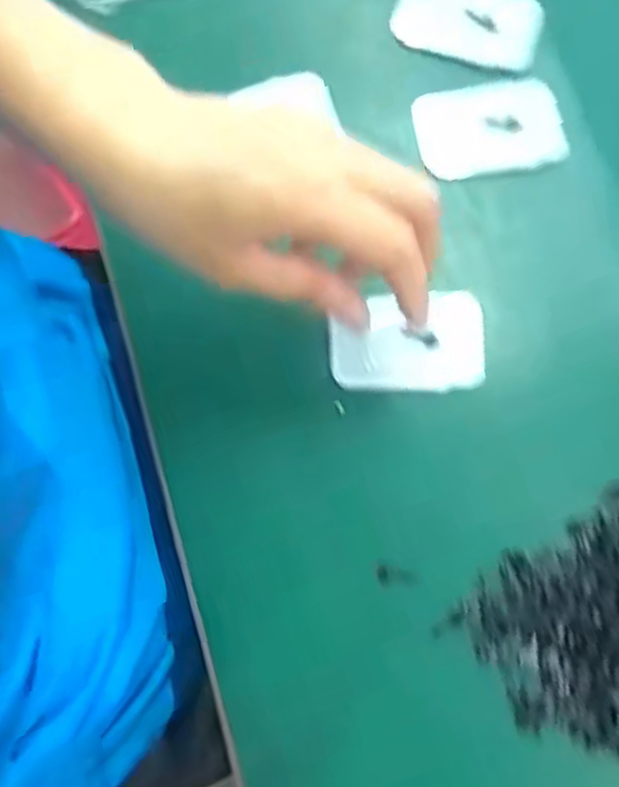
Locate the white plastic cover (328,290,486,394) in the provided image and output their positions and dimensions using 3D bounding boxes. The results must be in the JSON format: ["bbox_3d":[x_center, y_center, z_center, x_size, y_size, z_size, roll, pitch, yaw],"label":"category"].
[{"bbox_3d":[0.045,-0.024,0.332,0.071,0.009,0.046,-5,77,-1],"label":"white plastic cover"}]

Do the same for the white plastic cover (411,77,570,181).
[{"bbox_3d":[0.091,-0.133,0.361,0.072,0.006,0.049,-11,77,-2],"label":"white plastic cover"}]

